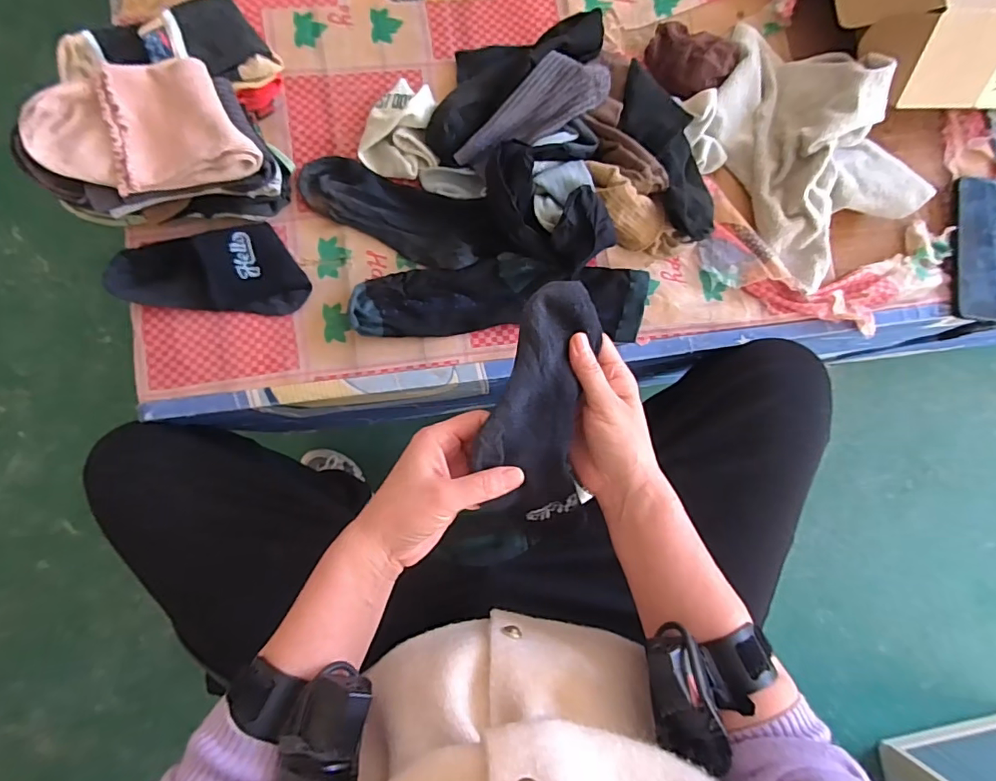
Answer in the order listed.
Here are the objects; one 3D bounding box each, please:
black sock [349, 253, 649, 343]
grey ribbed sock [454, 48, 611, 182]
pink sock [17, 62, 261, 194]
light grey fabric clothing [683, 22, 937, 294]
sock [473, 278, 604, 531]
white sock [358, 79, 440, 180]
[{"bbox_3d":[0.004,-0.093,0.515,0.288,0.028,0.079,1,84,-4],"label":"black sock"},{"bbox_3d":[0.031,-0.275,0.498,0.166,0.041,0.057,-32,87,-7],"label":"grey ribbed sock"},{"bbox_3d":[-0.291,-0.214,0.420,0.163,0.032,0.089,-13,85,-5],"label":"pink sock"},{"bbox_3d":[0.314,-0.262,0.529,0.187,0.066,0.266,-34,87,-7],"label":"light grey fabric clothing"},{"bbox_3d":[0.031,0.016,0.381,0.083,0.049,0.191,5,95,-2],"label":"sock"},{"bbox_3d":[-0.098,-0.269,0.518,0.078,0.049,0.097,7,84,-3],"label":"white sock"}]

